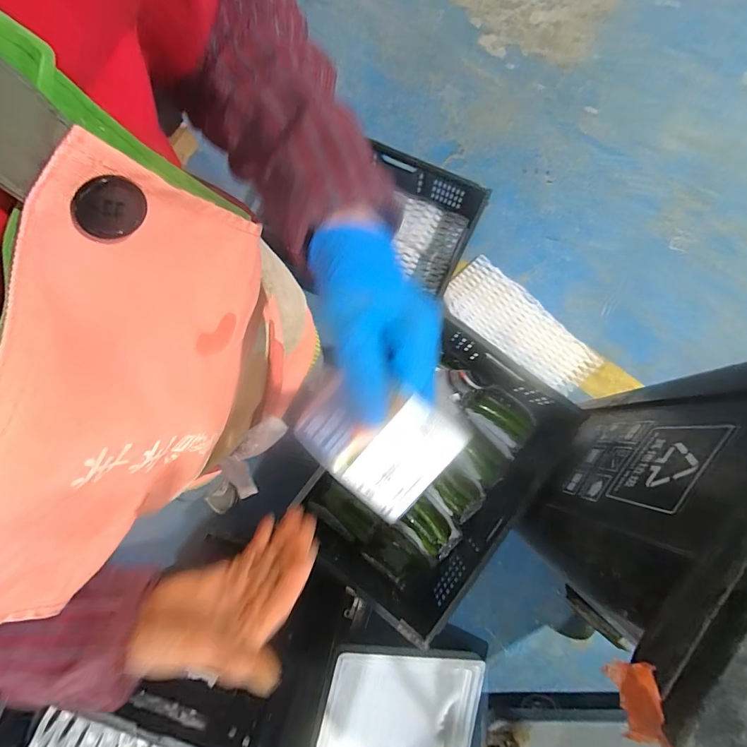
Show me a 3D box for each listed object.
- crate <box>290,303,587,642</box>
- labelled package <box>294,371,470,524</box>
[{"bbox_3d":[0.160,0.255,0.930,0.363,0.192,0.641,39,84,6],"label":"crate"},{"bbox_3d":[0.002,0.037,0.231,0.084,0.009,0.070,39,99,2],"label":"labelled package"}]

